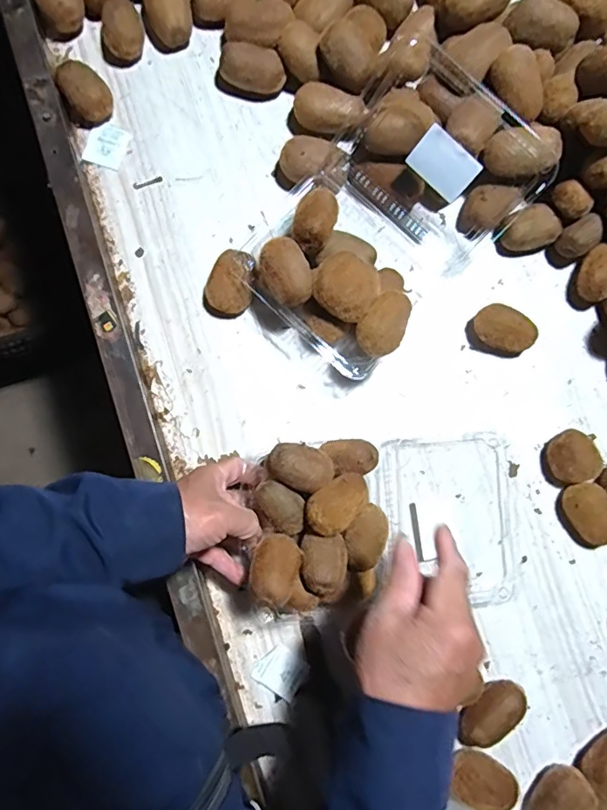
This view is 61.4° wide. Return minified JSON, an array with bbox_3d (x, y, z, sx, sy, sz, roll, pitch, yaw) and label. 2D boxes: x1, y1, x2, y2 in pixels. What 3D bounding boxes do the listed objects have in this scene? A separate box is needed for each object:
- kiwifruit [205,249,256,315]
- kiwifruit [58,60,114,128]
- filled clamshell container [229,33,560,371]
[{"bbox_3d":[-0.072,-0.122,0.515,0.051,0.045,0.062,27,83,-1],"label":"kiwifruit"},{"bbox_3d":[-0.228,-0.326,0.535,0.048,0.039,0.063,-24,86,-6],"label":"kiwifruit"},{"bbox_3d":[0.092,-0.206,0.505,0.196,0.089,0.340,42,83,1],"label":"filled clamshell container"}]

